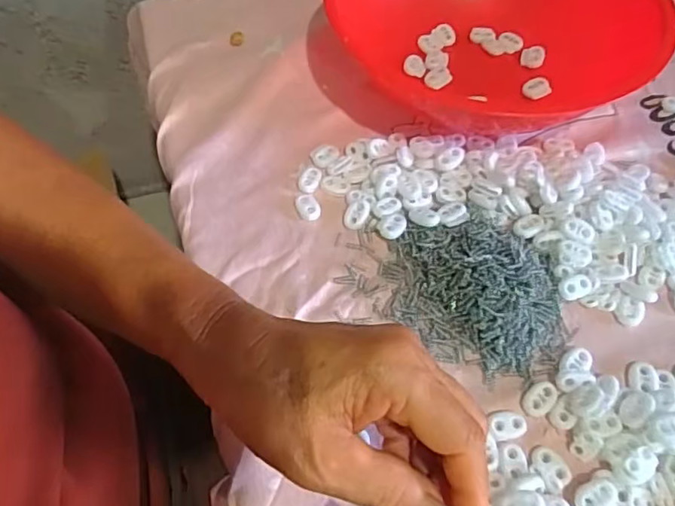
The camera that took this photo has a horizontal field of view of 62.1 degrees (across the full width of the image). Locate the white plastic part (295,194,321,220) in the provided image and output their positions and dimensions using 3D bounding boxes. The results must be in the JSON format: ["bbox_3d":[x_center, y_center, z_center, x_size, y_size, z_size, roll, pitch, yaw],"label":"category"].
[{"bbox_3d":[-0.022,-0.033,0.404,0.015,0.008,0.021,-22,60,-13],"label":"white plastic part"}]

